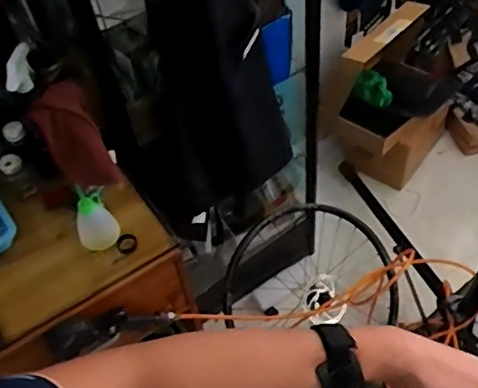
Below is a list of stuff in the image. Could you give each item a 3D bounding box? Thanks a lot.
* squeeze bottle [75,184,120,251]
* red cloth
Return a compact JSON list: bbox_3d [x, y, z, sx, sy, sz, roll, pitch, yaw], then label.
[{"bbox_3d":[-0.255,0.044,0.975,0.065,0.104,0.065,-3,50,4],"label":"squeeze bottle"},{"bbox_3d":[-0.270,-0.088,0.924,0.084,0.189,0.073,-37,56,-23],"label":"red cloth"}]

